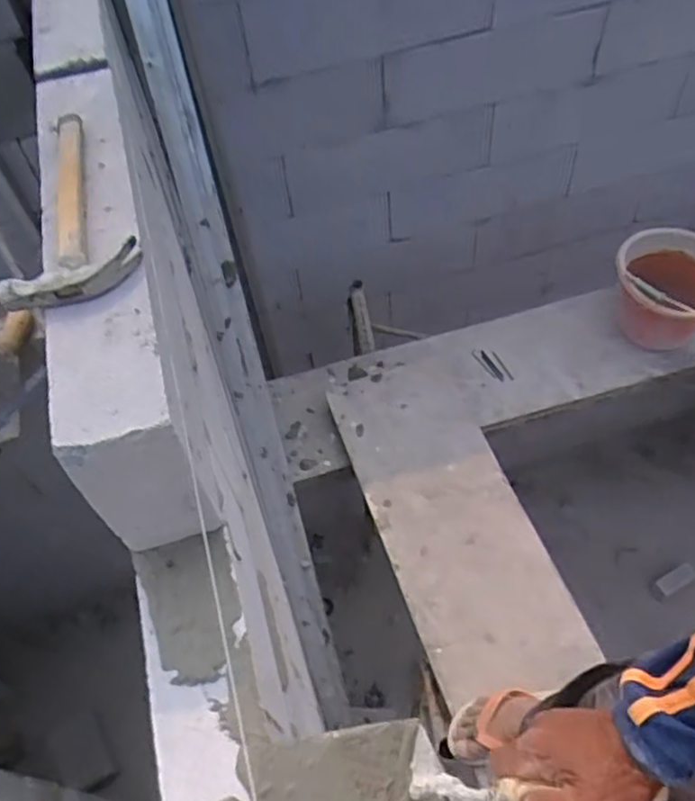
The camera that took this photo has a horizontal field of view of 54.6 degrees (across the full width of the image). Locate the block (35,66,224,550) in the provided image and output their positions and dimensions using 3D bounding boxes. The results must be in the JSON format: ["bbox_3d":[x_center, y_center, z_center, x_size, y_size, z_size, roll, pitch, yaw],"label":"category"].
[{"bbox_3d":[-0.269,-0.146,0.781,0.100,0.178,0.598,-16,55,-7],"label":"block"}]

